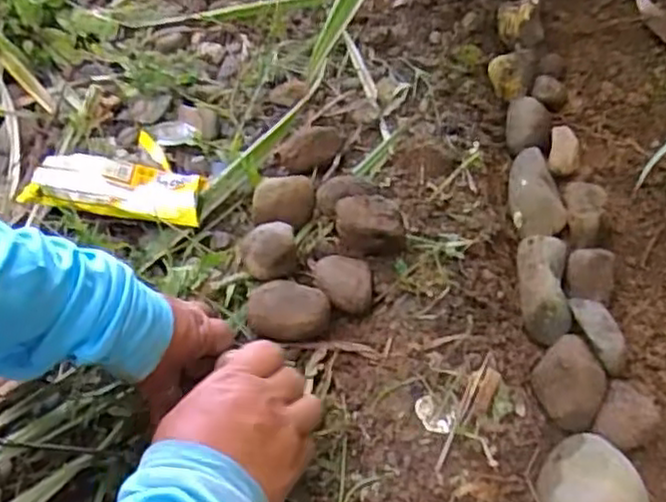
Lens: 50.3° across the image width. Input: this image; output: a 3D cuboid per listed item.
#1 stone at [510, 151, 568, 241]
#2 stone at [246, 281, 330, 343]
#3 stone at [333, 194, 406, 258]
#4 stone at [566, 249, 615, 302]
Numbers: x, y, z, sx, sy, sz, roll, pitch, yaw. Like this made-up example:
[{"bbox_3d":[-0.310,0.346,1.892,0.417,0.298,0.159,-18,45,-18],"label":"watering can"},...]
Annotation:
[{"bbox_3d":[0.180,-0.052,0.637,0.038,0.030,0.098,-4,53,0],"label":"stone"},{"bbox_3d":[-0.035,0.045,0.545,0.062,0.031,0.044,-4,53,0],"label":"stone"},{"bbox_3d":[0.031,-0.021,0.585,0.056,0.035,0.038,4,53,6],"label":"stone"},{"bbox_3d":[0.205,0.021,0.568,0.035,0.031,0.039,12,54,12],"label":"stone"}]

